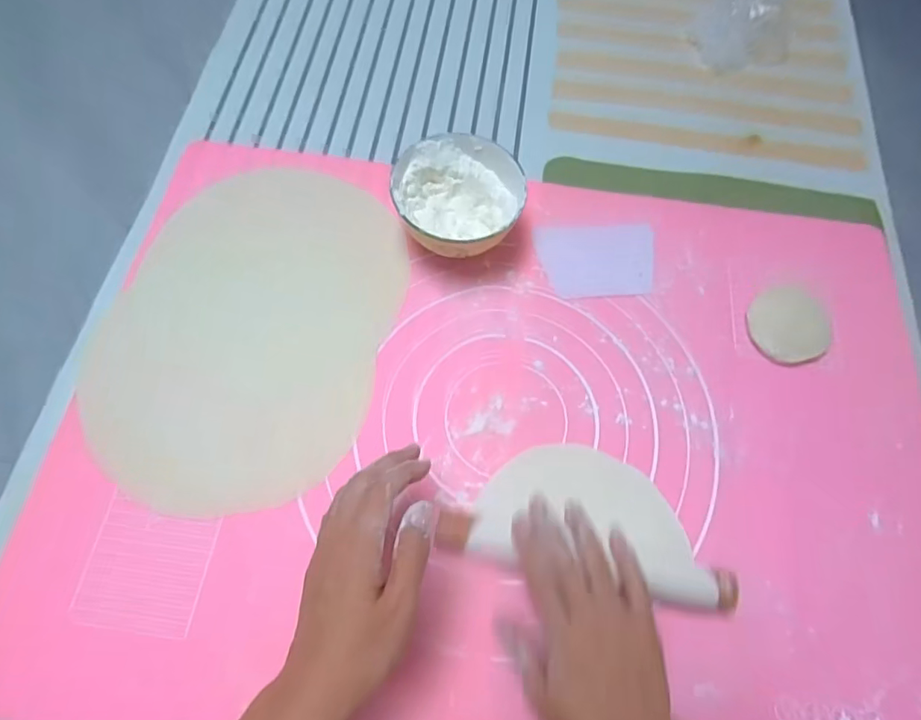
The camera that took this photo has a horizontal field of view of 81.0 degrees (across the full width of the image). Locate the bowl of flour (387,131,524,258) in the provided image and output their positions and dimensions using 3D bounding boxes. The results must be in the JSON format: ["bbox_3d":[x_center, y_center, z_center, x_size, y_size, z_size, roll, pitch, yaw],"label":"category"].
[{"bbox_3d":[-0.002,-0.141,0.491,0.109,0.061,0.113,1,66,-1],"label":"bowl of flour"}]

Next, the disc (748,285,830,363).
[{"bbox_3d":[0.294,-0.032,0.481,0.067,0.013,0.070,1,66,-1],"label":"disc"}]

